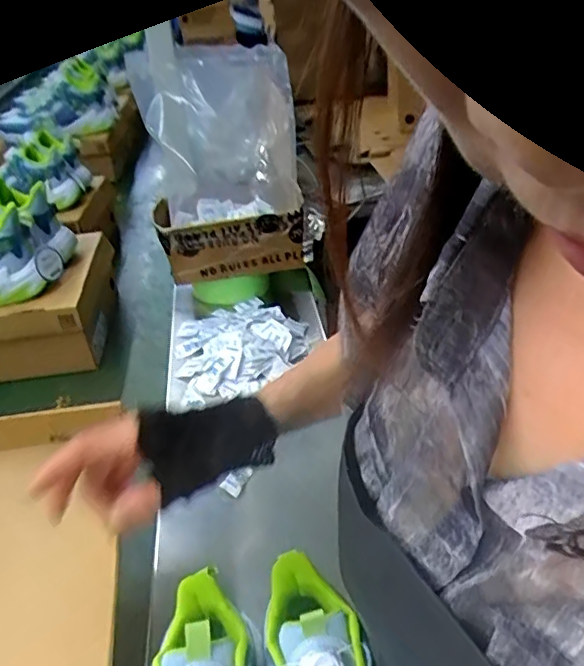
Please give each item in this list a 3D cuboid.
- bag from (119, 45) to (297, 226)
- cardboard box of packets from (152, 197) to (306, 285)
[{"bbox_3d":[-0.116,-0.323,0.931,0.246,0.244,0.150,-8,35,-1],"label":"bag"},{"bbox_3d":[-0.104,-0.162,0.957,0.225,0.095,0.129,-12,36,-7],"label":"cardboard box of packets"}]

